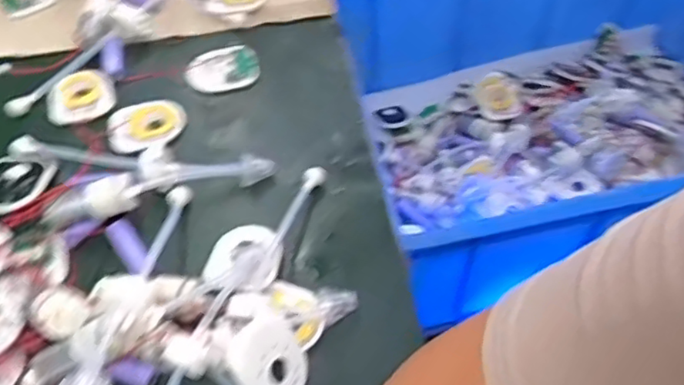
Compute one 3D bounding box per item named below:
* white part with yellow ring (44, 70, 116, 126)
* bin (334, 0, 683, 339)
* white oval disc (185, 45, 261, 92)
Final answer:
[{"bbox_3d":[-0.228,-0.084,0.535,0.059,0.006,0.049,-28,59,-17],"label":"white part with yellow ring"},{"bbox_3d":[0.310,-0.129,0.756,0.537,0.224,0.407,-12,56,-6],"label":"bin"},{"bbox_3d":[-0.107,-0.112,0.555,0.065,0.011,0.044,-13,56,-8],"label":"white oval disc"}]

